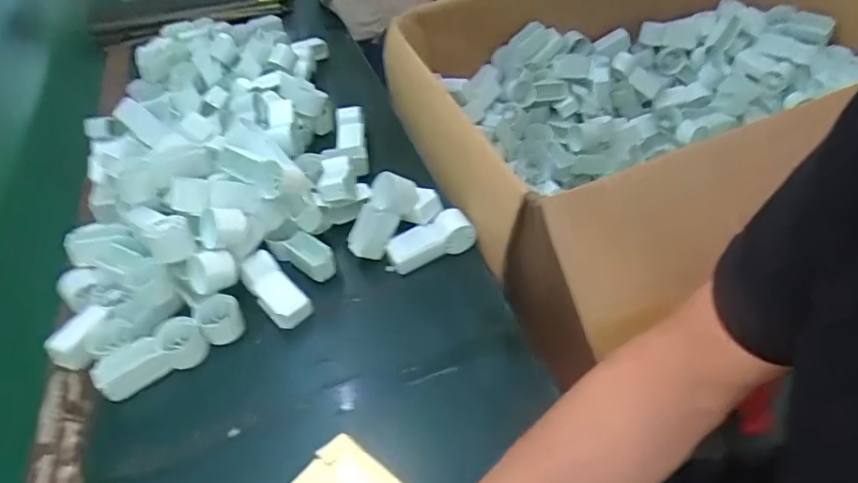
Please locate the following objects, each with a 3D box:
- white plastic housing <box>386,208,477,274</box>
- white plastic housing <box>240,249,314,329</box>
[{"bbox_3d":[0.000,-0.002,0.581,0.092,0.042,0.035,-21,46,-13],"label":"white plastic housing"},{"bbox_3d":[-0.152,0.047,0.544,0.037,0.025,0.085,-35,72,-26],"label":"white plastic housing"}]

